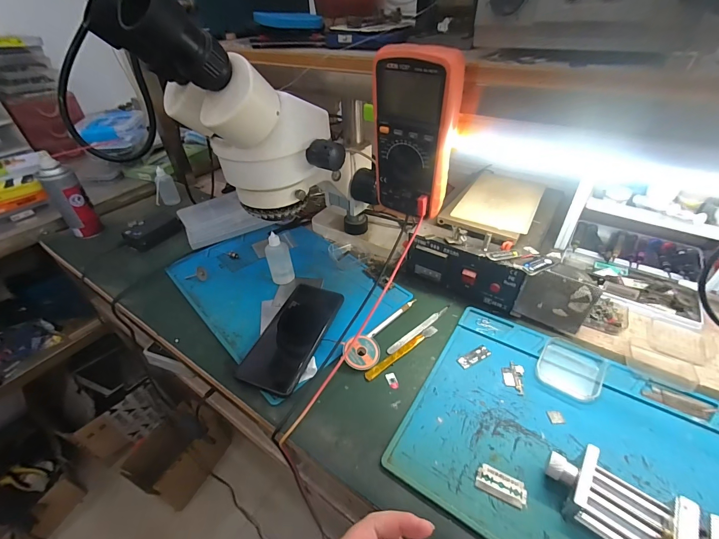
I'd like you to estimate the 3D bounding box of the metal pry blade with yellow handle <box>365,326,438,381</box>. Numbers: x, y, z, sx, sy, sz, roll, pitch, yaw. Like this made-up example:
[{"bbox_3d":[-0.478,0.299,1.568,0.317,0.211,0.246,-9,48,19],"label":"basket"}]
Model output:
[{"bbox_3d":[0.055,0.104,0.419,0.118,0.004,0.012,-28,47,-26],"label":"metal pry blade with yellow handle"}]

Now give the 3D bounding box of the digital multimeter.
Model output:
[{"bbox_3d":[0.063,-0.144,0.364,0.083,0.170,0.048,31,50,34],"label":"digital multimeter"}]

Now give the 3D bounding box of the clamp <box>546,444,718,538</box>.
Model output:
[{"bbox_3d":[0.222,0.196,0.258,0.130,0.033,0.052,27,48,31],"label":"clamp"}]

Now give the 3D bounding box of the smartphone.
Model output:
[{"bbox_3d":[-0.085,0.085,0.436,0.076,0.012,0.165,12,43,17],"label":"smartphone"}]

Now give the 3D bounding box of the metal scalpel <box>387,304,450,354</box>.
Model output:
[{"bbox_3d":[0.083,0.080,0.446,0.121,0.005,0.013,-31,48,-28],"label":"metal scalpel"}]

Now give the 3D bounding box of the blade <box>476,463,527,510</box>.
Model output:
[{"bbox_3d":[0.128,0.195,0.295,0.042,0.004,0.023,17,45,22],"label":"blade"}]

